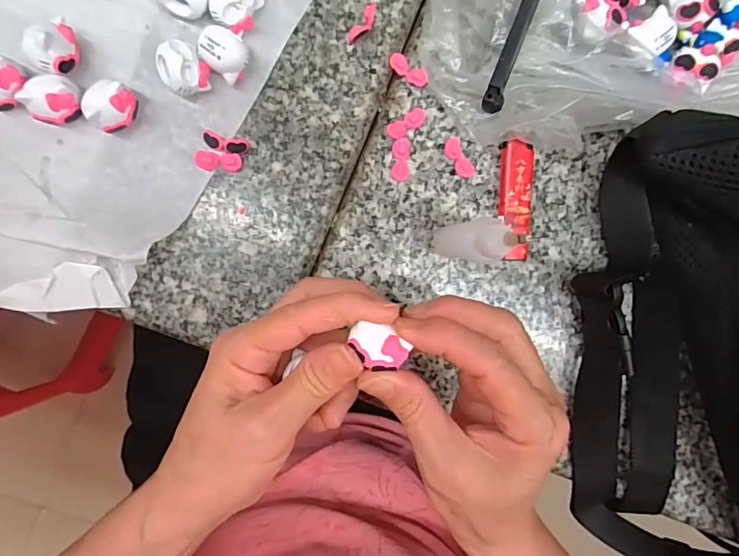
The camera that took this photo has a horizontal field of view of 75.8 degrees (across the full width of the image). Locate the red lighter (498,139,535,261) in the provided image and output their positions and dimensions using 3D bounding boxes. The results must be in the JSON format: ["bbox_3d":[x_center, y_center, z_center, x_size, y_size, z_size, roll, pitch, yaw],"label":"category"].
[{"bbox_3d":[0.086,-0.045,0.283,0.017,0.012,0.069,1,93,-8],"label":"red lighter"}]

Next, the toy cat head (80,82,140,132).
[{"bbox_3d":[-0.134,-0.088,0.245,0.021,0.020,0.023,-1,94,-8],"label":"toy cat head"}]

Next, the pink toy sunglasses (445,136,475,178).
[{"bbox_3d":[0.053,-0.071,0.281,0.012,0.007,0.025,-30,97,-5],"label":"pink toy sunglasses"}]

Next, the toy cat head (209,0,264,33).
[{"bbox_3d":[-0.070,-0.143,0.247,0.021,0.019,0.025,25,90,-9],"label":"toy cat head"}]

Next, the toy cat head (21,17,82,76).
[{"bbox_3d":[-0.155,-0.114,0.237,0.017,0.025,0.025,33,89,-9],"label":"toy cat head"}]

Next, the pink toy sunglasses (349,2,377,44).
[{"bbox_3d":[-0.003,-0.141,0.264,0.008,0.010,0.022,34,89,-9],"label":"pink toy sunglasses"}]

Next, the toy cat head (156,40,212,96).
[{"bbox_3d":[-0.096,-0.108,0.248,0.022,0.022,0.024,-1,94,-8],"label":"toy cat head"}]

